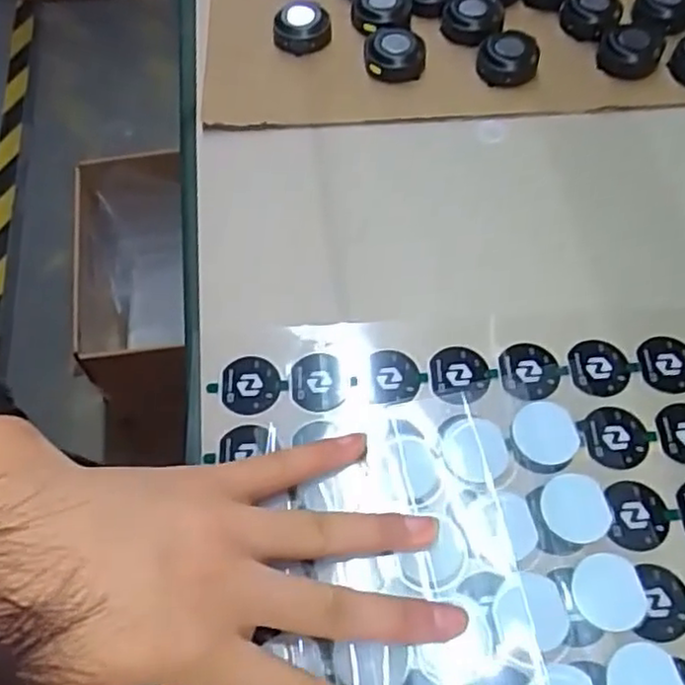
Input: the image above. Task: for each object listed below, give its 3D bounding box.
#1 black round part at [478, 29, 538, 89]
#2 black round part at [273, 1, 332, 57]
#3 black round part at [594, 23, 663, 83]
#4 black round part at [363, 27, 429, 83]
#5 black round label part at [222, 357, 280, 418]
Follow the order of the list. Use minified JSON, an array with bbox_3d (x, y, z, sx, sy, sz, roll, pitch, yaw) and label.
[{"bbox_3d":[0.082,-0.141,0.344,0.029,0.014,0.028,-1,62,1],"label":"black round part"},{"bbox_3d":[-0.021,-0.164,0.362,0.029,0.015,0.029,-1,62,1],"label":"black round part"},{"bbox_3d":[0.141,-0.143,0.342,0.029,0.013,0.029,-1,62,1],"label":"black round part"},{"bbox_3d":[0.026,-0.144,0.347,0.030,0.012,0.027,7,62,5],"label":"black round part"},{"bbox_3d":[-0.036,0.017,0.273,0.022,0.004,0.024,-2,63,3],"label":"black round label part"}]

